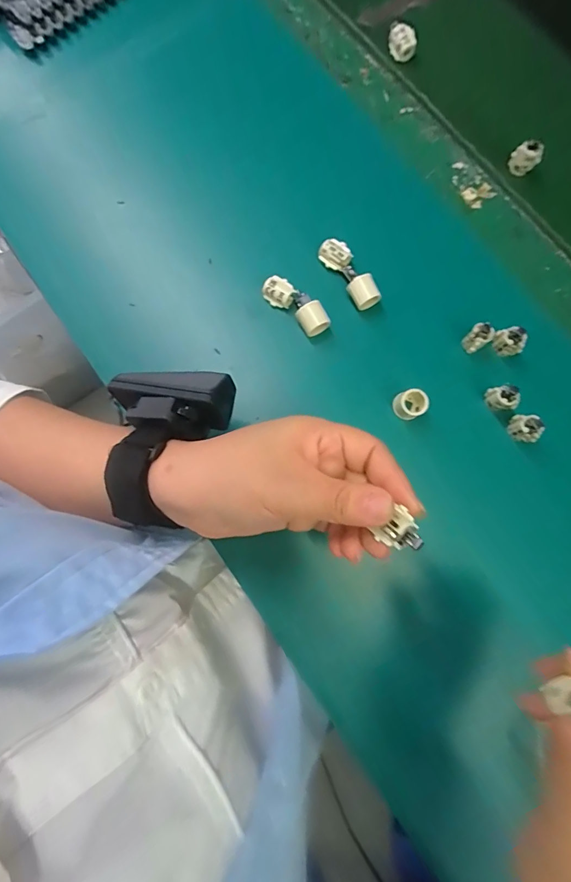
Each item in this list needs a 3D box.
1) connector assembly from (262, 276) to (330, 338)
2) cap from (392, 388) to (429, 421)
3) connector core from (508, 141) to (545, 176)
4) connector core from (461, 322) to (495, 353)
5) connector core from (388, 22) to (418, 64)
[{"bbox_3d":[0.009,-0.102,0.305,0.056,0.018,0.022,44,81,8],"label":"connector assembly"},{"bbox_3d":[0.088,-0.025,0.290,0.020,0.019,0.019,0,78,-1],"label":"cap"},{"bbox_3d":[0.194,-0.229,0.328,0.015,0.020,0.018,-27,80,-6],"label":"connector core"},{"bbox_3d":[0.138,-0.074,0.292,0.016,0.020,0.014,-42,82,-8],"label":"connector core"},{"bbox_3d":[0.102,-0.348,0.354,0.024,0.019,0.018,6,78,1],"label":"connector core"}]

